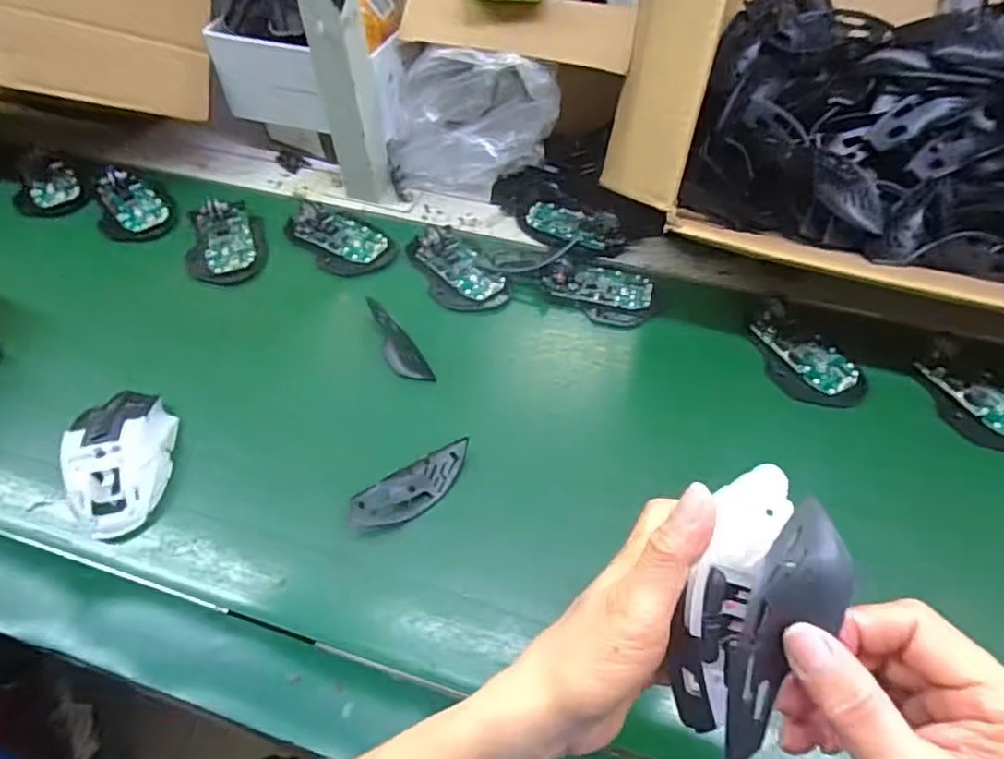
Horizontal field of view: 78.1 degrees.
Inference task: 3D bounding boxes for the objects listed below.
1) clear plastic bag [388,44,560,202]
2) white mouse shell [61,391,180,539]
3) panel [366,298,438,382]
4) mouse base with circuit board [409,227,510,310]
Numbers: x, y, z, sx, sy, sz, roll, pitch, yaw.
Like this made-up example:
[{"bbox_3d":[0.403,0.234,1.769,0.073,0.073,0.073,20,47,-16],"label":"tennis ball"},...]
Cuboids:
[{"bbox_3d":[-0.032,-0.260,0.616,0.168,0.132,0.077,8,54,6],"label":"clear plastic bag"},{"bbox_3d":[-0.279,0.057,0.454,0.061,0.038,0.107,-9,54,-6],"label":"white mouse shell"},{"bbox_3d":[-0.091,-0.031,0.527,0.021,0.023,0.091,-30,72,-19],"label":"panel"},{"bbox_3d":[-0.045,-0.103,0.583,0.060,0.017,0.110,-33,60,-22],"label":"mouse base with circuit board"}]

